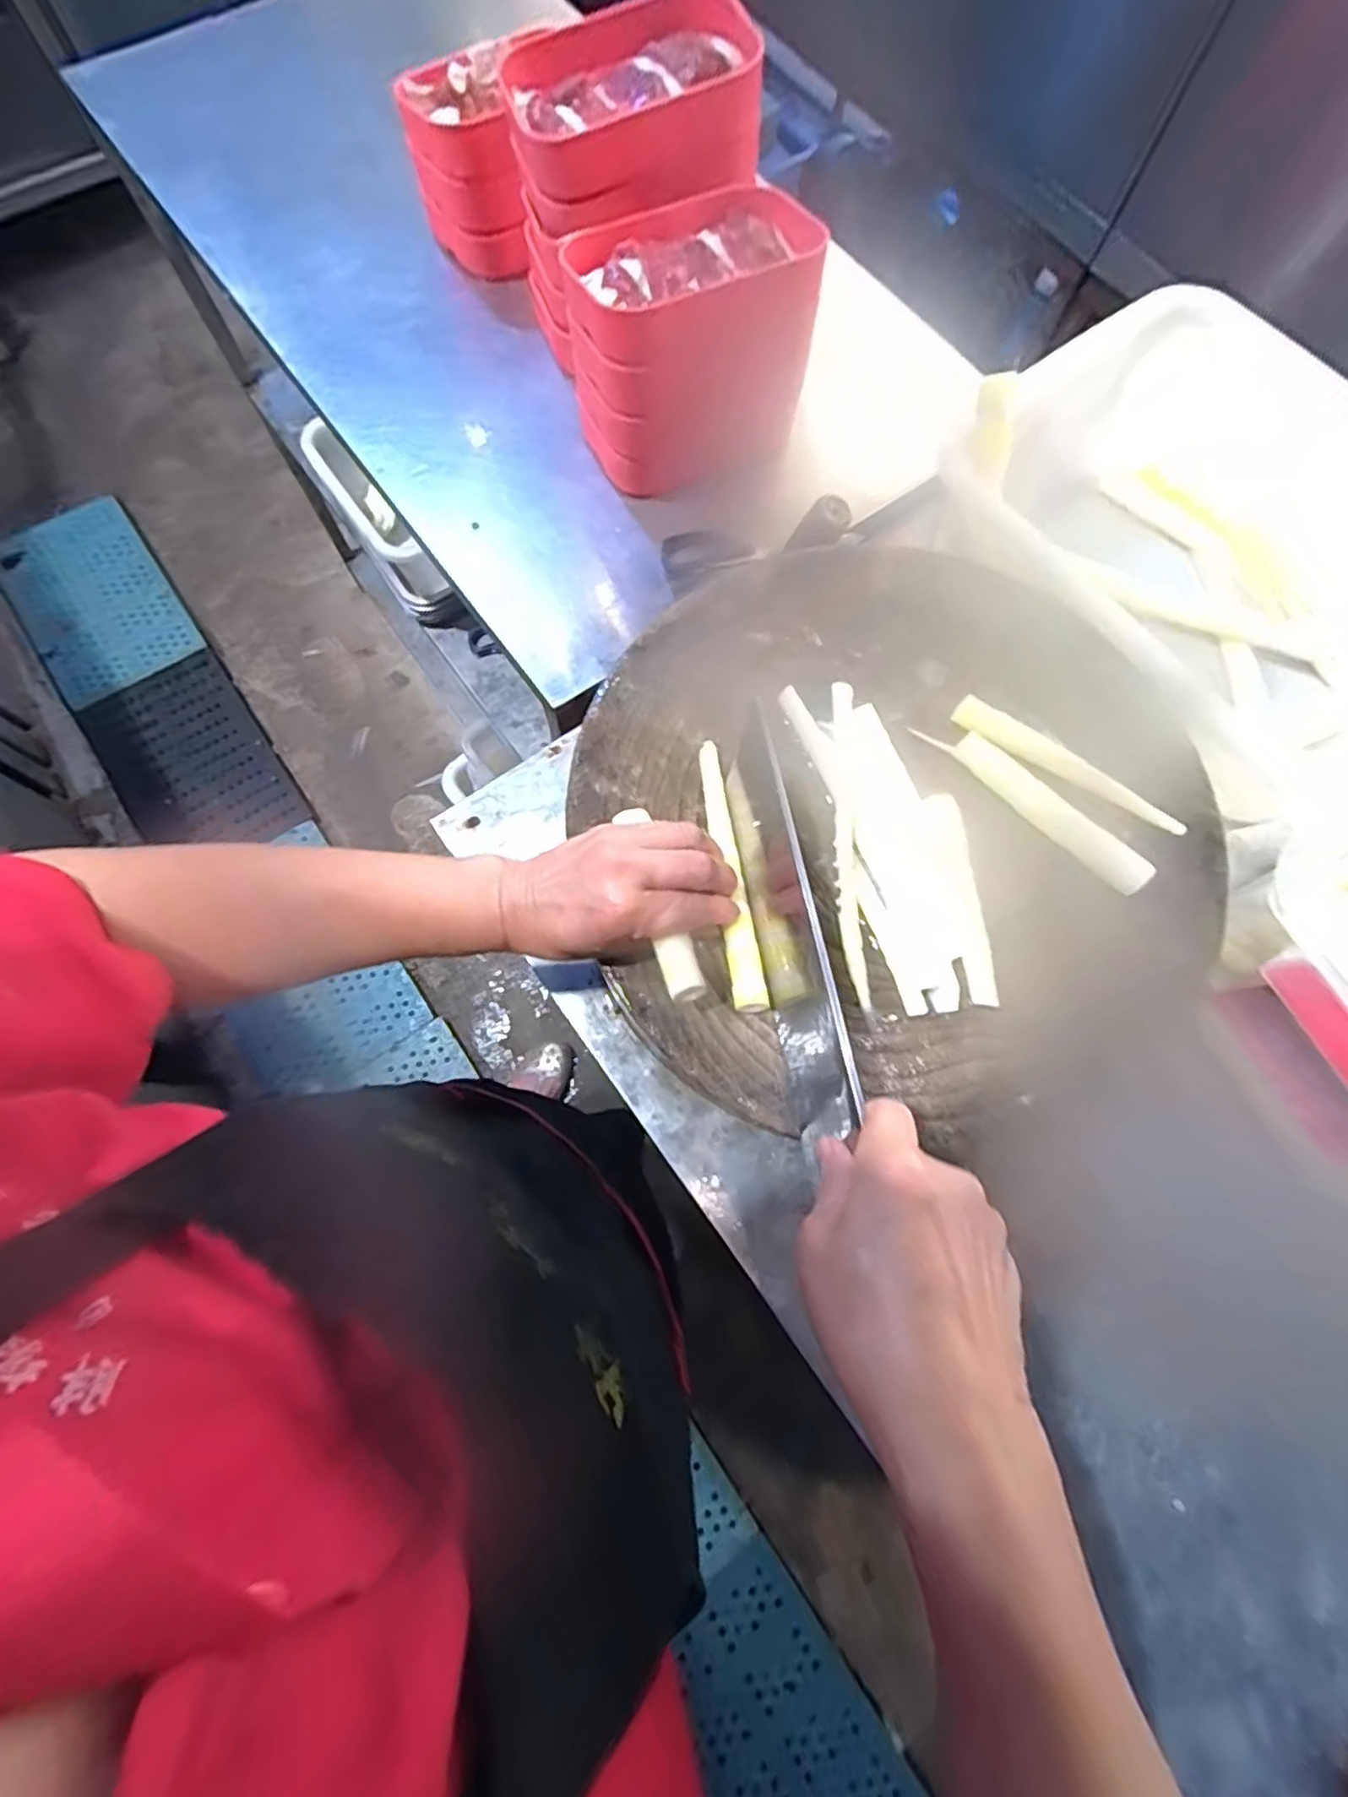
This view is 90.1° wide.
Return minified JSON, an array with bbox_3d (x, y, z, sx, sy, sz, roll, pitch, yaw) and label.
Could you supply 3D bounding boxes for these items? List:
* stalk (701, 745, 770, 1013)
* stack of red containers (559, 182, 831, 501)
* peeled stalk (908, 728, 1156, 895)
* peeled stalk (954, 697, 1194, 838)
[{"bbox_3d":[0.032,-0.015,0.406,0.019,0.011,0.167,-8,71,-2],"label":"stalk"},{"bbox_3d":[0.012,-0.465,0.568,0.190,0.144,0.140,-23,77,-8],"label":"stack of red containers"},{"bbox_3d":[0.226,-0.063,0.422,0.157,0.018,0.023,43,77,8],"label":"peeled stalk"},{"bbox_3d":[0.255,-0.085,0.435,0.156,0.011,0.021,32,76,6],"label":"peeled stalk"}]

